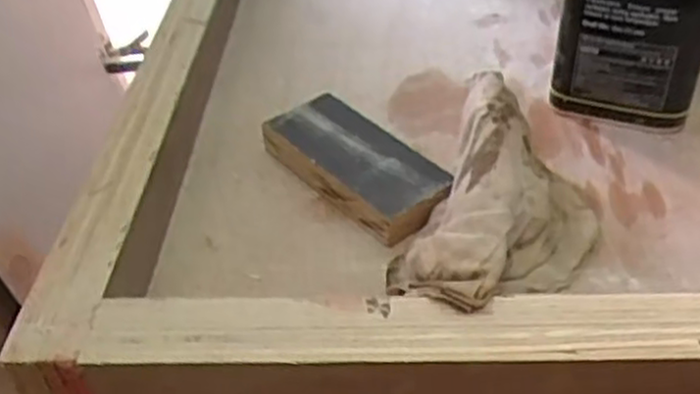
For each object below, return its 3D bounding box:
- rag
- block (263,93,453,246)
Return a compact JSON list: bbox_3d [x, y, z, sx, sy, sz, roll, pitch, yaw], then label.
[{"bbox_3d":[0.079,0.007,0.382,0.087,0.059,0.164,17,45,23],"label":"rag"},{"bbox_3d":[0.003,-0.019,0.452,0.053,0.024,0.127,-29,46,-26],"label":"block"}]

